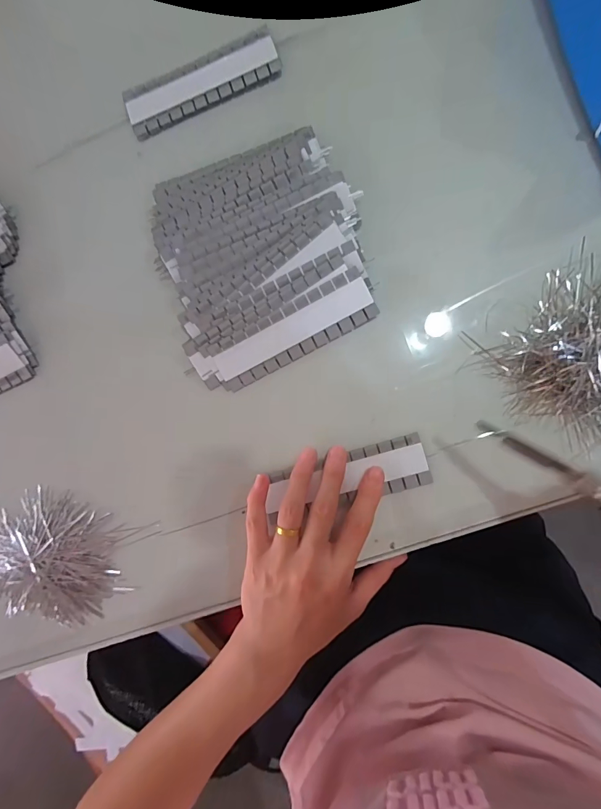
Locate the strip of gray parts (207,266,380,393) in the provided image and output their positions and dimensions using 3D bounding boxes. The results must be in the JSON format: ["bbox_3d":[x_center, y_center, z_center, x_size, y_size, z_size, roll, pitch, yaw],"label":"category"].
[{"bbox_3d":[-0.005,-0.055,0.286,0.123,0.010,0.037,-27,87,6],"label":"strip of gray parts"}]

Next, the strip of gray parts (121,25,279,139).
[{"bbox_3d":[-0.079,-0.253,0.299,0.124,0.011,0.038,-19,88,7],"label":"strip of gray parts"}]

